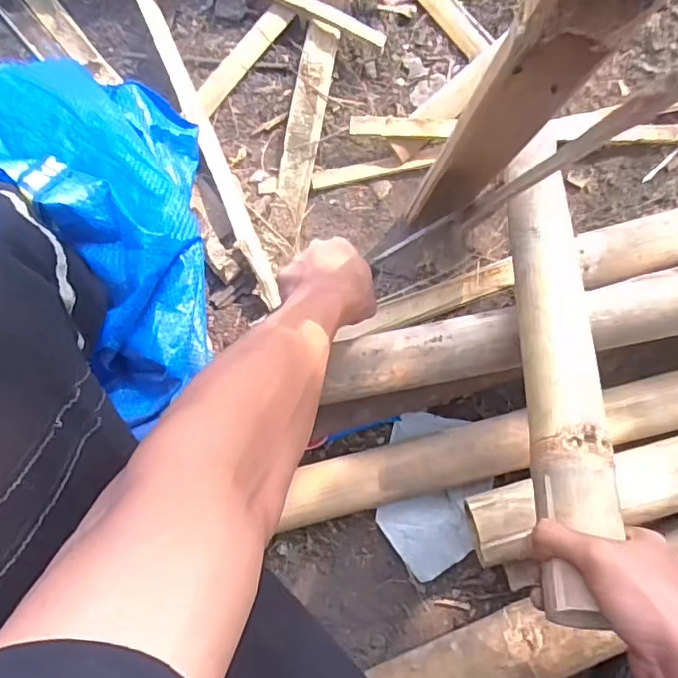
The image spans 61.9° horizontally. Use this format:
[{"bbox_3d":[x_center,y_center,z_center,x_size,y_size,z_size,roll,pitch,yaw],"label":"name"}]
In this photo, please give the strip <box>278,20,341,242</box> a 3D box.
[{"bbox_3d":[-0.042,-0.260,0.692,0.041,0.011,0.257,11,89,-4],"label":"strip"}]

